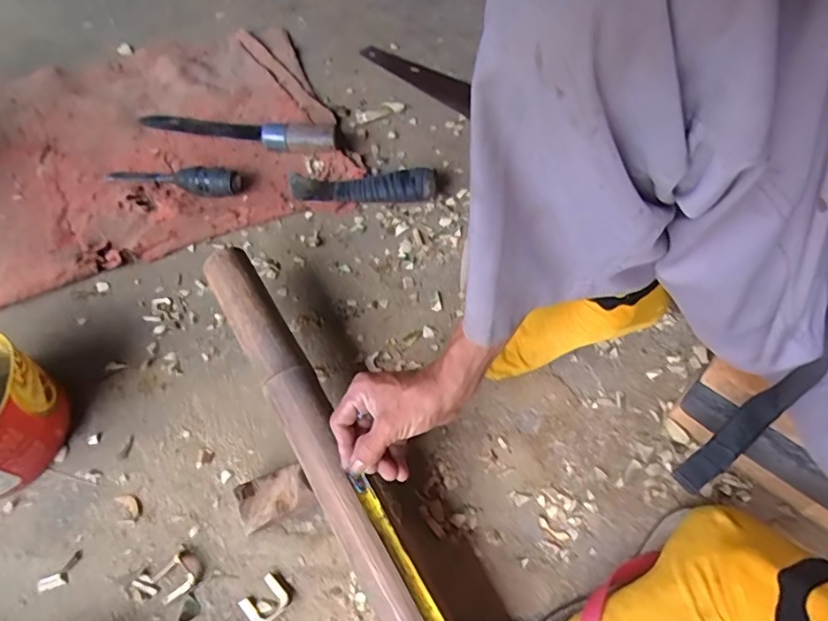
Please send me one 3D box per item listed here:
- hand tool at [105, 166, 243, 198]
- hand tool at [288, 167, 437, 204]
[{"bbox_3d":[-0.333,-0.188,0.731,0.205,0.038,0.034,14,59,8],"label":"hand tool"},{"bbox_3d":[-0.073,-0.171,0.719,0.199,0.030,0.047,6,58,2],"label":"hand tool"}]

